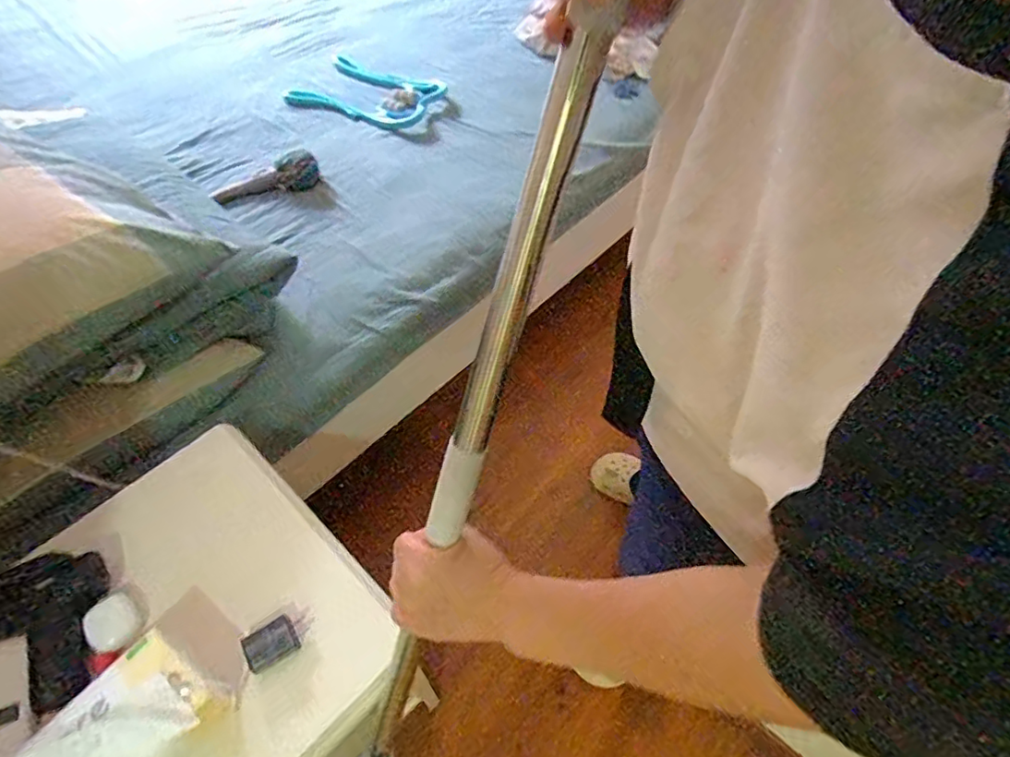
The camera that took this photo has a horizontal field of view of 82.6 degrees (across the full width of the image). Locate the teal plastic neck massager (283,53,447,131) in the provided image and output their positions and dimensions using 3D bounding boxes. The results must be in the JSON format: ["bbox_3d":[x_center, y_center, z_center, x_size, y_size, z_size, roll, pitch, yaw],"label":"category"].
[{"bbox_3d":[-0.334,-0.663,1.323,0.339,0.030,0.256,28,58,16],"label":"teal plastic neck massager"}]

